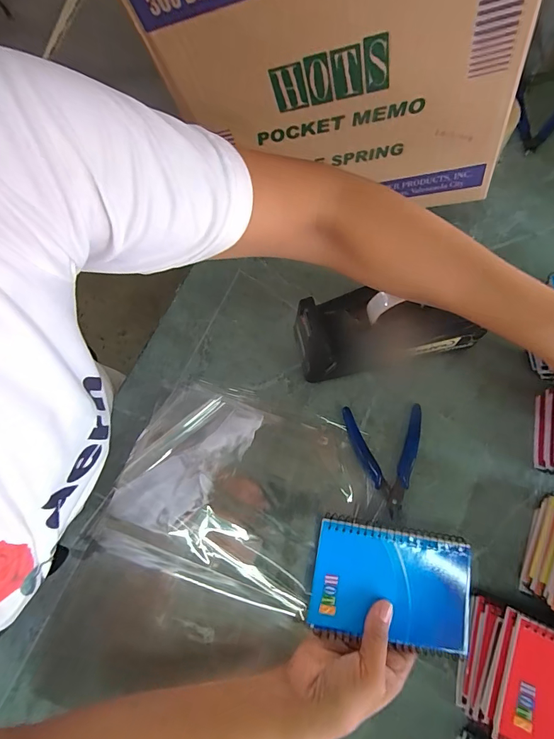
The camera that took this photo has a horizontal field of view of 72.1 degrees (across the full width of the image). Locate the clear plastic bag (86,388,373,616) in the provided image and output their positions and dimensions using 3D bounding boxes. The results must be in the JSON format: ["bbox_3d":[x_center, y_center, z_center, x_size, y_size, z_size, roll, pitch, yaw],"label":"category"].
[{"bbox_3d":[-0.044,0.131,0.419,0.263,0.015,0.201,14,72,7],"label":"clear plastic bag"}]

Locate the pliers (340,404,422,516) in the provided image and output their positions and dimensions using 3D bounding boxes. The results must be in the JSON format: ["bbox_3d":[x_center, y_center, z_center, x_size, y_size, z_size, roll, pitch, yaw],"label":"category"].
[{"bbox_3d":[0.122,0.096,0.415,0.082,0.008,0.110,-5,70,0],"label":"pliers"}]

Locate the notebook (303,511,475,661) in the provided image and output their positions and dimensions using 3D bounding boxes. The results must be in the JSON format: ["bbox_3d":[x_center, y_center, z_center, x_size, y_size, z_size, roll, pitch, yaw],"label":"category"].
[{"bbox_3d":[0.097,0.182,0.319,0.134,0.009,0.095,12,79,-3],"label":"notebook"}]

